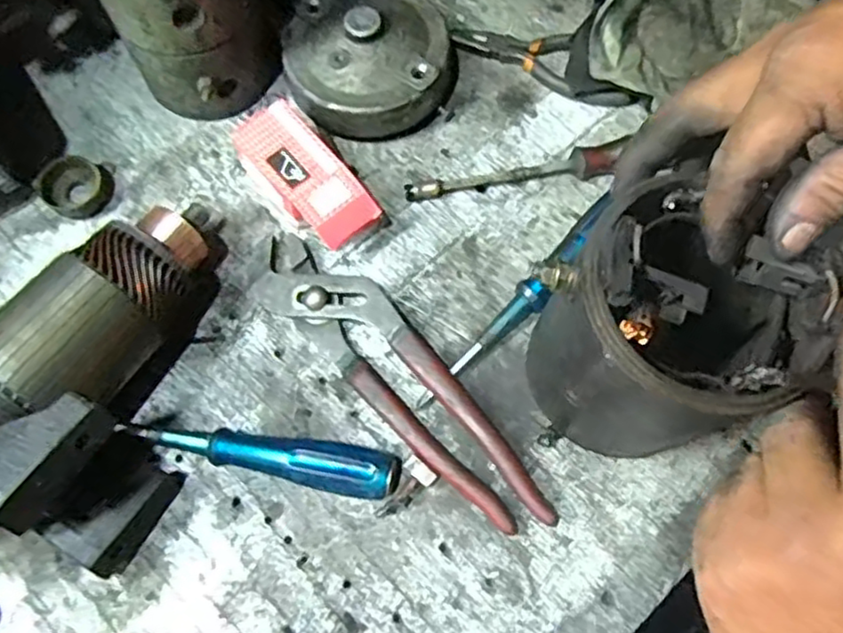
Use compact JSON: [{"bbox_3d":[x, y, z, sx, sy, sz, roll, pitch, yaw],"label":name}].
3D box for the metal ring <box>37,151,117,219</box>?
[{"bbox_3d":[-0.221,-0.086,0.451,0.038,0.018,0.045,41,76,11],"label":"metal ring"}]

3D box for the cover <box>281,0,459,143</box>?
[{"bbox_3d":[-0.034,-0.175,0.467,0.112,0.058,0.106,0,72,-1],"label":"cover"}]

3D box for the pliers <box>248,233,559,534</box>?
[{"bbox_3d":[-0.013,0.034,0.415,0.229,0.021,0.051,42,76,12],"label":"pliers"}]

